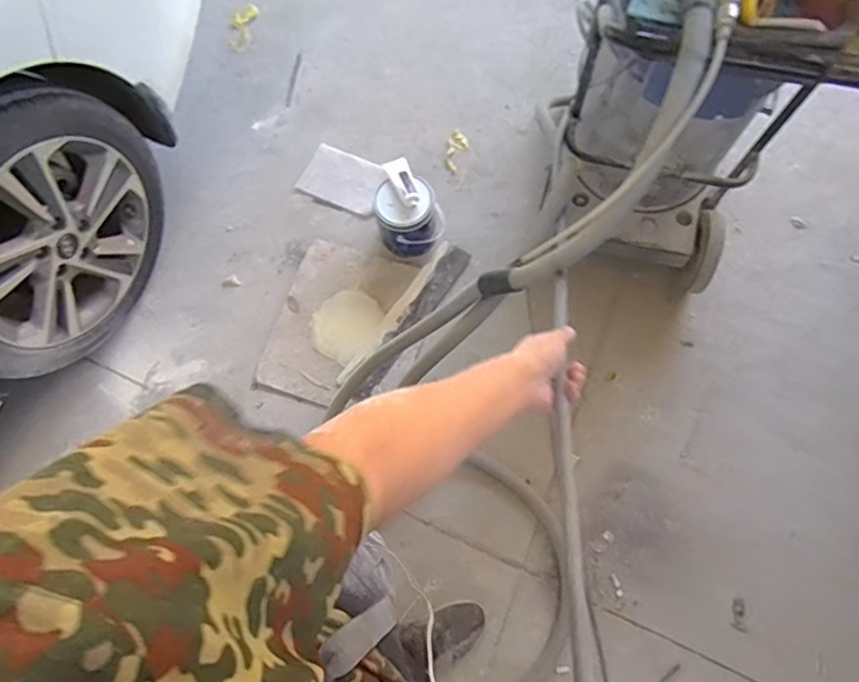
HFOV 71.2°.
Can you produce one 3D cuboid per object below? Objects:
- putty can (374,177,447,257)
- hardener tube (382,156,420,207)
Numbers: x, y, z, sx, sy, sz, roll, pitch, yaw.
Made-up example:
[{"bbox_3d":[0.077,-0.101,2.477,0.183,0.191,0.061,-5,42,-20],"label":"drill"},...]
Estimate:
[{"bbox_3d":[-0.047,-0.307,1.489,0.167,0.158,0.148,-13,74,-2],"label":"putty can"},{"bbox_3d":[-0.062,-0.381,1.420,0.055,0.024,0.131,-26,74,-5],"label":"hardener tube"}]

